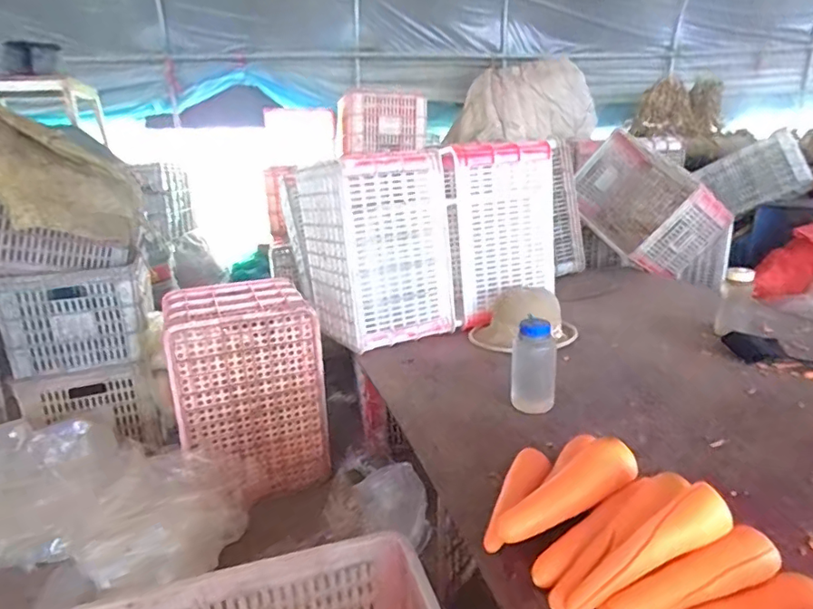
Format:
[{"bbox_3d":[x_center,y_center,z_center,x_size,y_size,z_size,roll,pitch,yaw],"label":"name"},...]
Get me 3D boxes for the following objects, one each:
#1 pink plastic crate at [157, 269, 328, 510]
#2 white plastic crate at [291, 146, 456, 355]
[{"bbox_3d":[-0.418,0.226,1.384,0.338,0.509,0.258,-11,19,-23],"label":"pink plastic crate"},{"bbox_3d":[-0.097,-0.177,1.518,0.315,0.475,0.402,-11,19,-24],"label":"white plastic crate"}]

